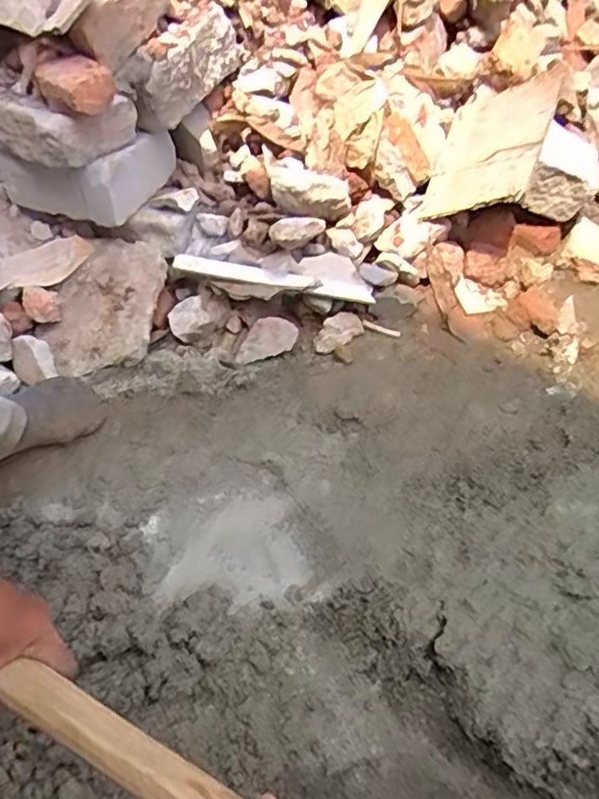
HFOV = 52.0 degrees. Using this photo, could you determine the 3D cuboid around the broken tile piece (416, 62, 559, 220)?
[{"bbox_3d":[0.320,-0.427,1.005,0.192,0.028,0.267,14,74,51],"label":"broken tile piece"}]

